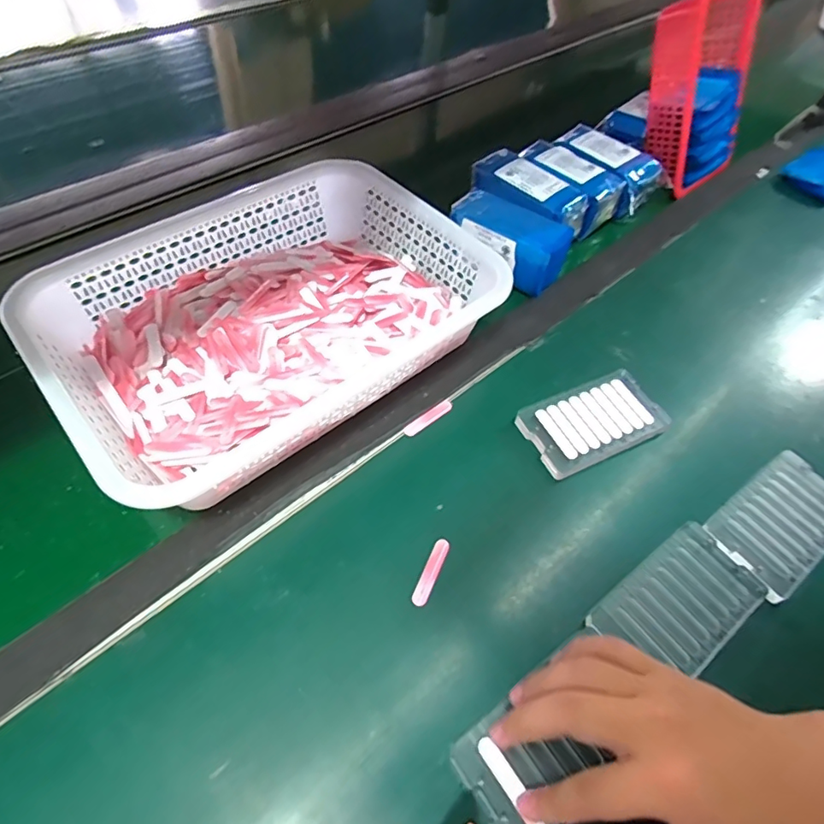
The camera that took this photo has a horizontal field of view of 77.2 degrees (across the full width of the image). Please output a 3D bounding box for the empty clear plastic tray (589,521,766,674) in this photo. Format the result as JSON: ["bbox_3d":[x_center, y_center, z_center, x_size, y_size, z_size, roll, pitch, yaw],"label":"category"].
[{"bbox_3d":[0.187,0.134,0.362,0.117,0.010,0.067,-30,60,-22],"label":"empty clear plastic tray"}]

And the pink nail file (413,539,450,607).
[{"bbox_3d":[0.014,0.114,0.371,0.011,0.004,0.051,20,55,12],"label":"pink nail file"}]

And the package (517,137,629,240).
[{"bbox_3d":[0.180,-0.273,0.621,0.133,0.050,0.064,40,61,23],"label":"package"}]

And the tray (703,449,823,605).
[{"bbox_3d":[0.291,0.087,0.409,0.125,0.021,0.068,-30,60,-22],"label":"tray"}]

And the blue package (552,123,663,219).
[{"bbox_3d":[0.236,-0.301,0.635,0.072,0.050,0.134,-36,63,-25],"label":"blue package"}]

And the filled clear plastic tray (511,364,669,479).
[{"bbox_3d":[0.158,0.007,0.451,0.123,0.013,0.070,-21,57,-17],"label":"filled clear plastic tray"}]

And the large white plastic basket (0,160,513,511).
[{"bbox_3d":[-0.124,-0.088,0.462,0.349,0.081,0.240,-33,62,-24],"label":"large white plastic basket"}]

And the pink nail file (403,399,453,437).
[{"bbox_3d":[0.015,0.004,0.449,0.051,0.004,0.011,-33,62,-24],"label":"pink nail file"}]

